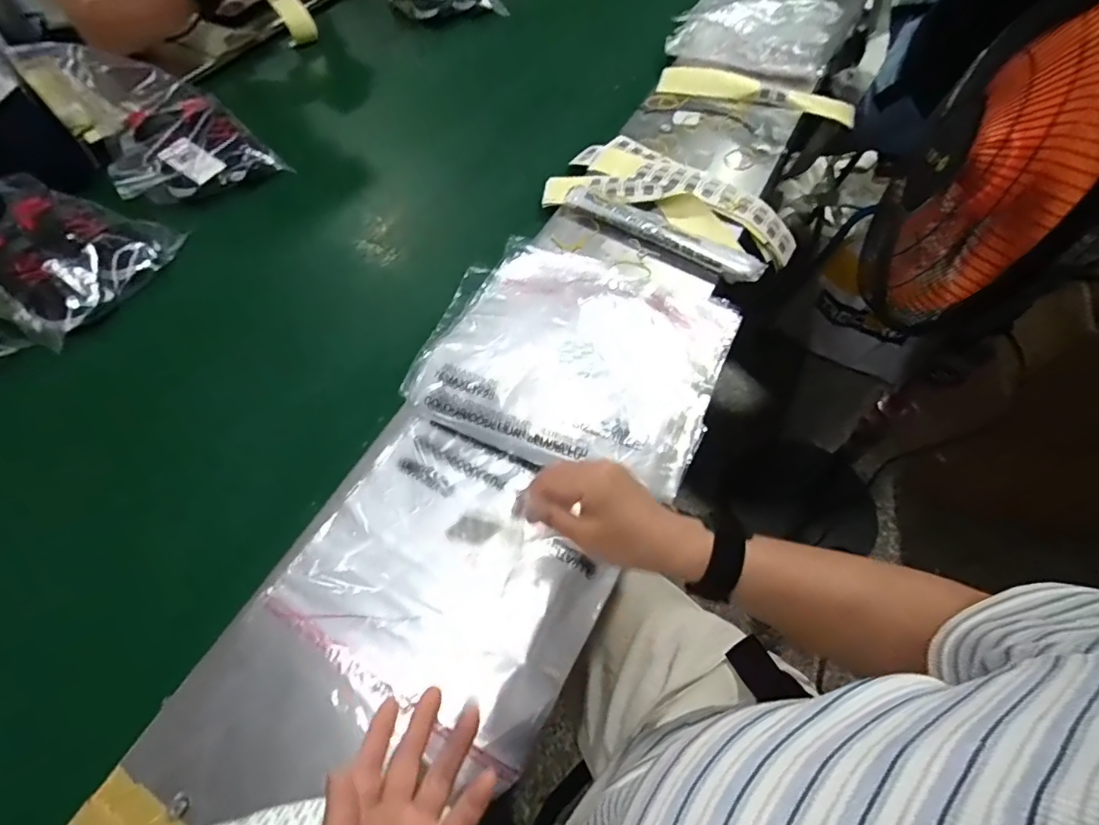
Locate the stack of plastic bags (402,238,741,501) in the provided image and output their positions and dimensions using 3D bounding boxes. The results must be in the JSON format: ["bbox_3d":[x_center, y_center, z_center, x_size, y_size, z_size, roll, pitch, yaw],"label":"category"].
[{"bbox_3d":[0.024,-0.076,0.556,0.309,0.048,0.293,16,60,11],"label":"stack of plastic bags"}]

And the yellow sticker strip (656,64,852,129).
[{"bbox_3d":[0.323,-0.499,0.831,0.305,0.020,0.063,19,61,12],"label":"yellow sticker strip"}]

